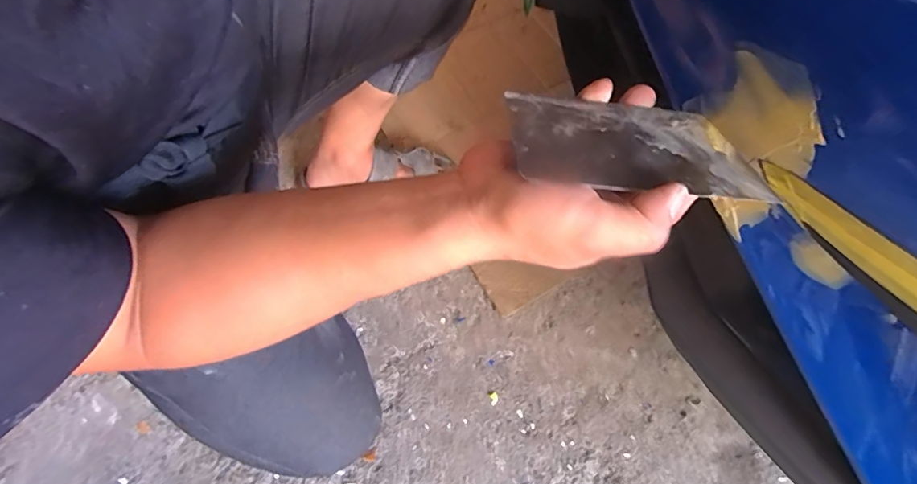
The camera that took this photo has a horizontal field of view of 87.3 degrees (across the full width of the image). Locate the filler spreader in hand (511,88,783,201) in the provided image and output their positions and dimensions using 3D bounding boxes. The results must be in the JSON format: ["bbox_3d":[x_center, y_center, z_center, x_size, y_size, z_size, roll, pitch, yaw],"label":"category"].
[{"bbox_3d":[0.093,-0.053,0.258,0.132,0.004,0.070,5,51,-9],"label":"filler spreader in hand"}]

